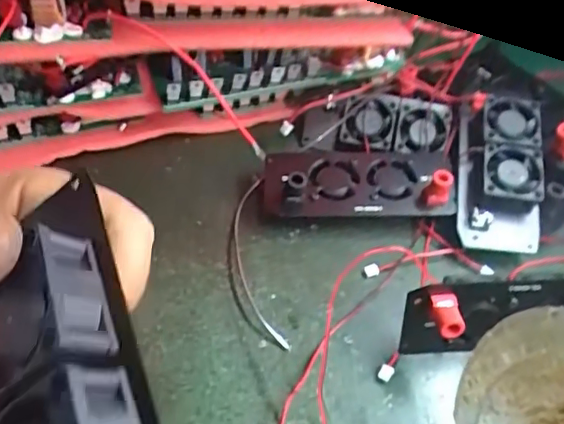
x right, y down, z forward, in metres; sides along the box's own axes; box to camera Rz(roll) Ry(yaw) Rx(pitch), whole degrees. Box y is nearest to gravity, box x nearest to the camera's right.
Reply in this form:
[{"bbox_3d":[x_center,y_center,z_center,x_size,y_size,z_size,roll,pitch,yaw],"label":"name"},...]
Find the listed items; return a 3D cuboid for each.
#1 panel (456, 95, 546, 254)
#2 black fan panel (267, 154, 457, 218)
[{"bbox_3d":[0.161,-0.029,0.428,0.055,0.037,0.117,9,71,2],"label":"panel"},{"bbox_3d":[0.057,-0.027,0.430,0.138,0.038,0.059,0,49,-6],"label":"black fan panel"}]

